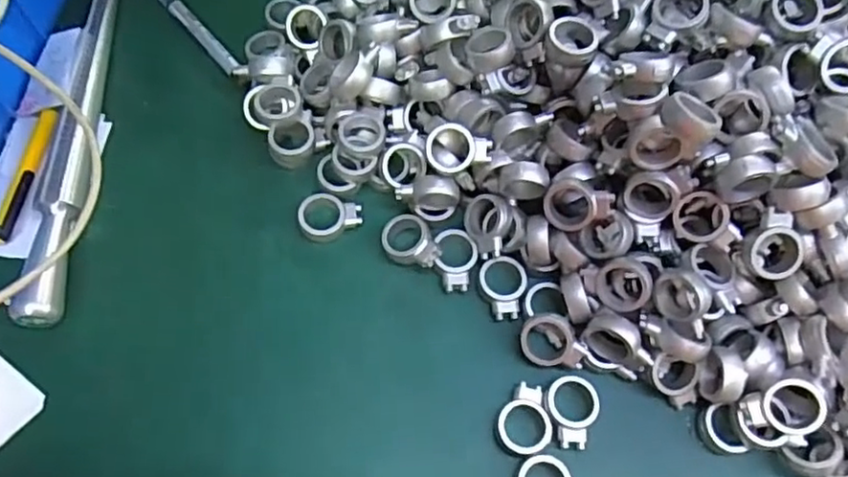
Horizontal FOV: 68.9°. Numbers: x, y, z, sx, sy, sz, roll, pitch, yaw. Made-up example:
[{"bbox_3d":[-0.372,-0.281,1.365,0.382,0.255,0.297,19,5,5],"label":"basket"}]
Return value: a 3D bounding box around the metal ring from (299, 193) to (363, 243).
[{"bbox_3d":[-0.052,-0.012,0.342,0.034,0.010,0.026,-6,69,-4],"label":"metal ring"}]

